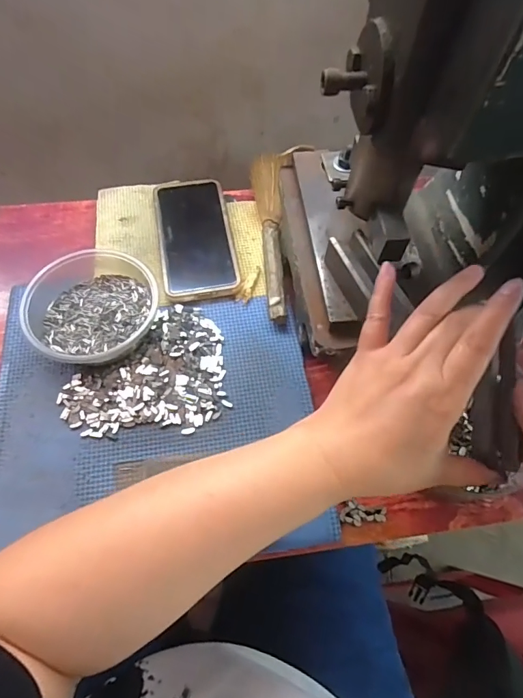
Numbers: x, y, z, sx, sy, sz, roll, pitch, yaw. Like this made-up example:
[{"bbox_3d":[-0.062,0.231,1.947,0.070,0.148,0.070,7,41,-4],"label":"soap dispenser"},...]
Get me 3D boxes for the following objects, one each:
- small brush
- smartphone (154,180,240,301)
[{"bbox_3d":[0.009,-0.129,0.451,0.030,0.017,0.226,0,63,-3],"label":"small brush"},{"bbox_3d":[-0.071,-0.120,0.449,0.074,0.011,0.154,-8,63,-7],"label":"smartphone"}]

